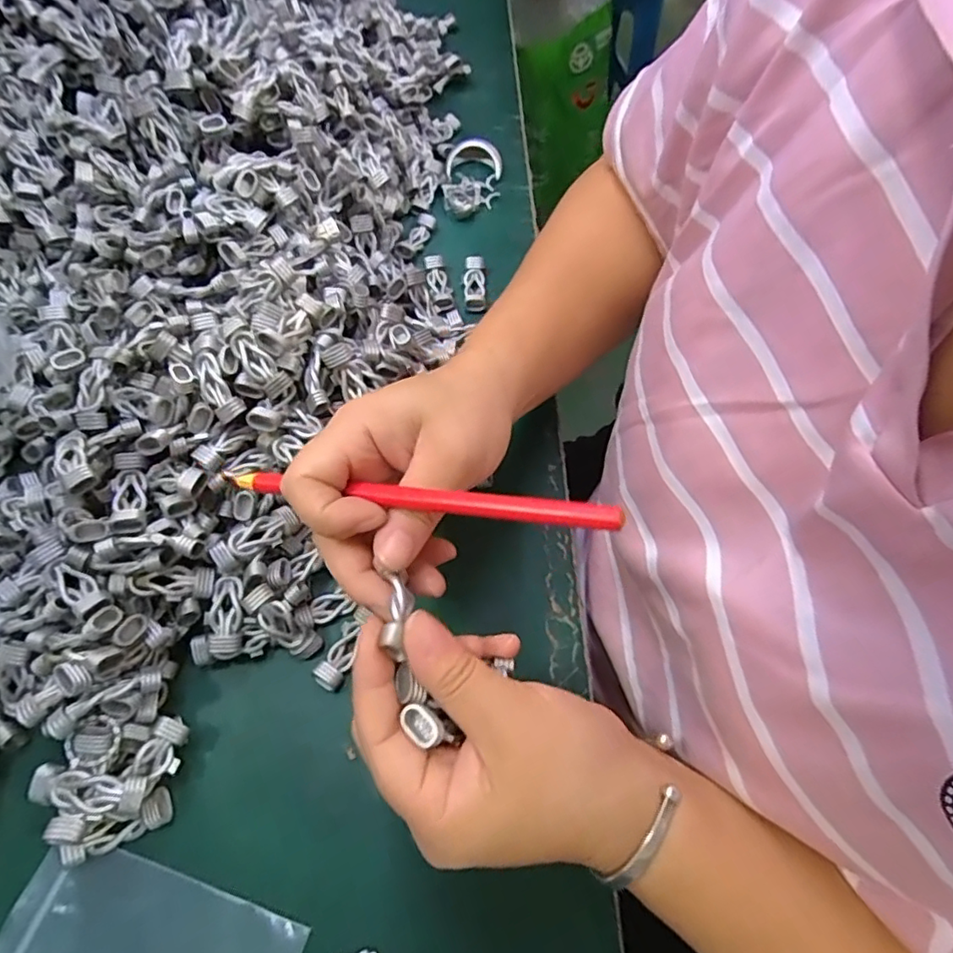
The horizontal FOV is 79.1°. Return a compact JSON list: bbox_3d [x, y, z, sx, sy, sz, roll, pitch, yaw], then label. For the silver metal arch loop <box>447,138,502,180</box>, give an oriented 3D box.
[{"bbox_3d":[-0.002,-0.261,0.473,0.044,0.013,0.034,-4,64,-5],"label":"silver metal arch loop"}]

